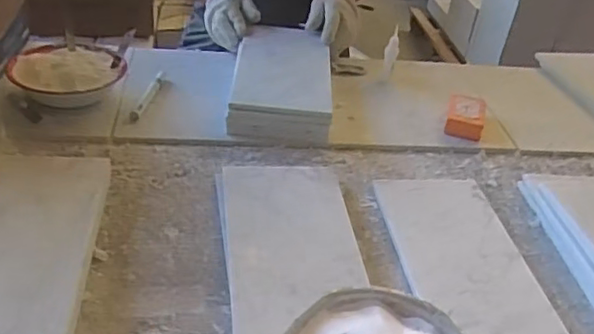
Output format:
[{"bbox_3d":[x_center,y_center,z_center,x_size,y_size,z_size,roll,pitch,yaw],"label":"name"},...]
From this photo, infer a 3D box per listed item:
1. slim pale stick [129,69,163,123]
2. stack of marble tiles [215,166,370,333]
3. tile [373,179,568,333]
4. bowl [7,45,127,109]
[{"bbox_3d":[-0.226,-0.111,0.962,0.017,0.009,0.152,8,34,2],"label":"slim pale stick"},{"bbox_3d":[-0.005,0.091,0.716,0.153,0.027,0.291,-1,35,-11],"label":"stack of marble tiles"},{"bbox_3d":[0.198,0.104,0.746,0.151,0.007,0.297,0,35,-9],"label":"tile"},{"bbox_3d":[-0.348,-0.138,0.942,0.146,0.053,0.149,4,34,-3],"label":"bowl"}]

